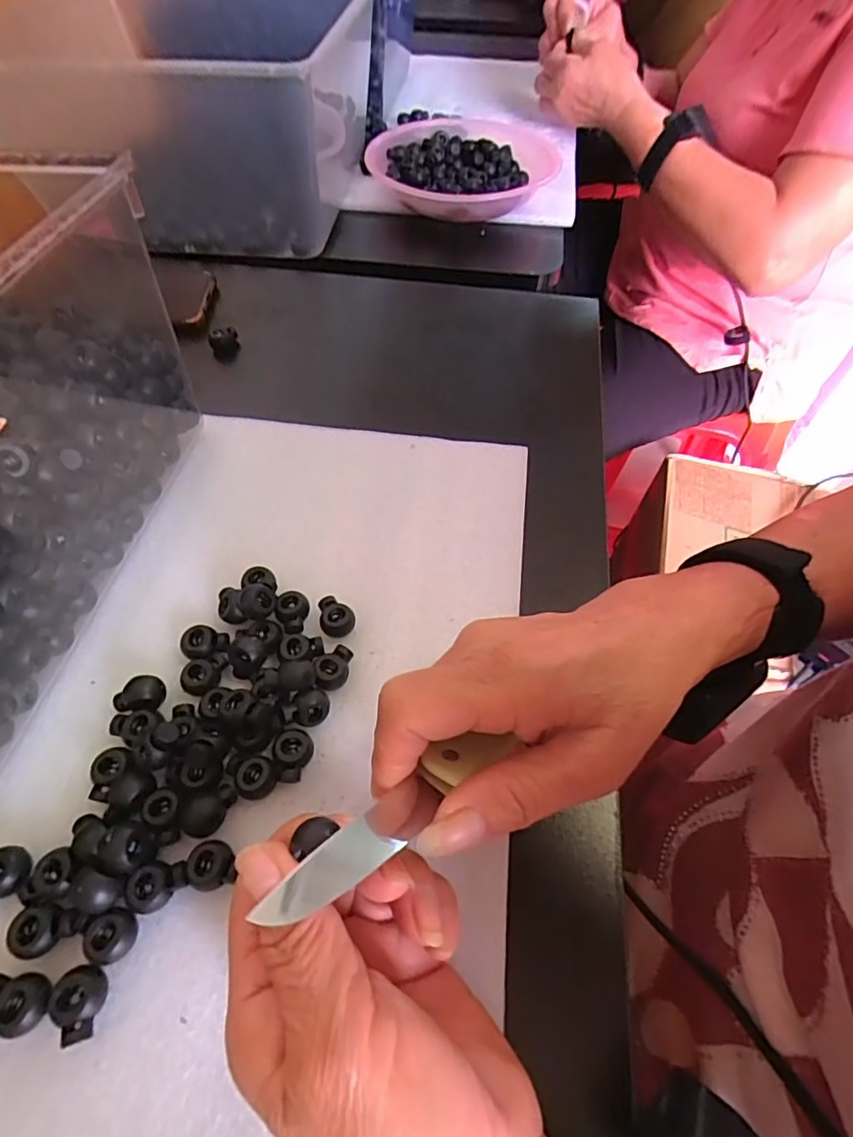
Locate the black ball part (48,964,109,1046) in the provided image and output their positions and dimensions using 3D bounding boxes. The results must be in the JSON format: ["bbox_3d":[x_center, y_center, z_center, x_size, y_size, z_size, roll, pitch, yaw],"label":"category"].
[{"bbox_3d":[-0.134,0.168,0.207,0.018,0.014,0.023,3,57,0],"label":"black ball part"}]

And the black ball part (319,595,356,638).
[{"bbox_3d":[-0.051,0.028,0.302,0.019,0.013,0.023,-16,59,-12],"label":"black ball part"}]

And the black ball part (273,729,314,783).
[{"bbox_3d":[-0.063,0.089,0.257,0.017,0.012,0.023,-12,58,-9],"label":"black ball part"}]

